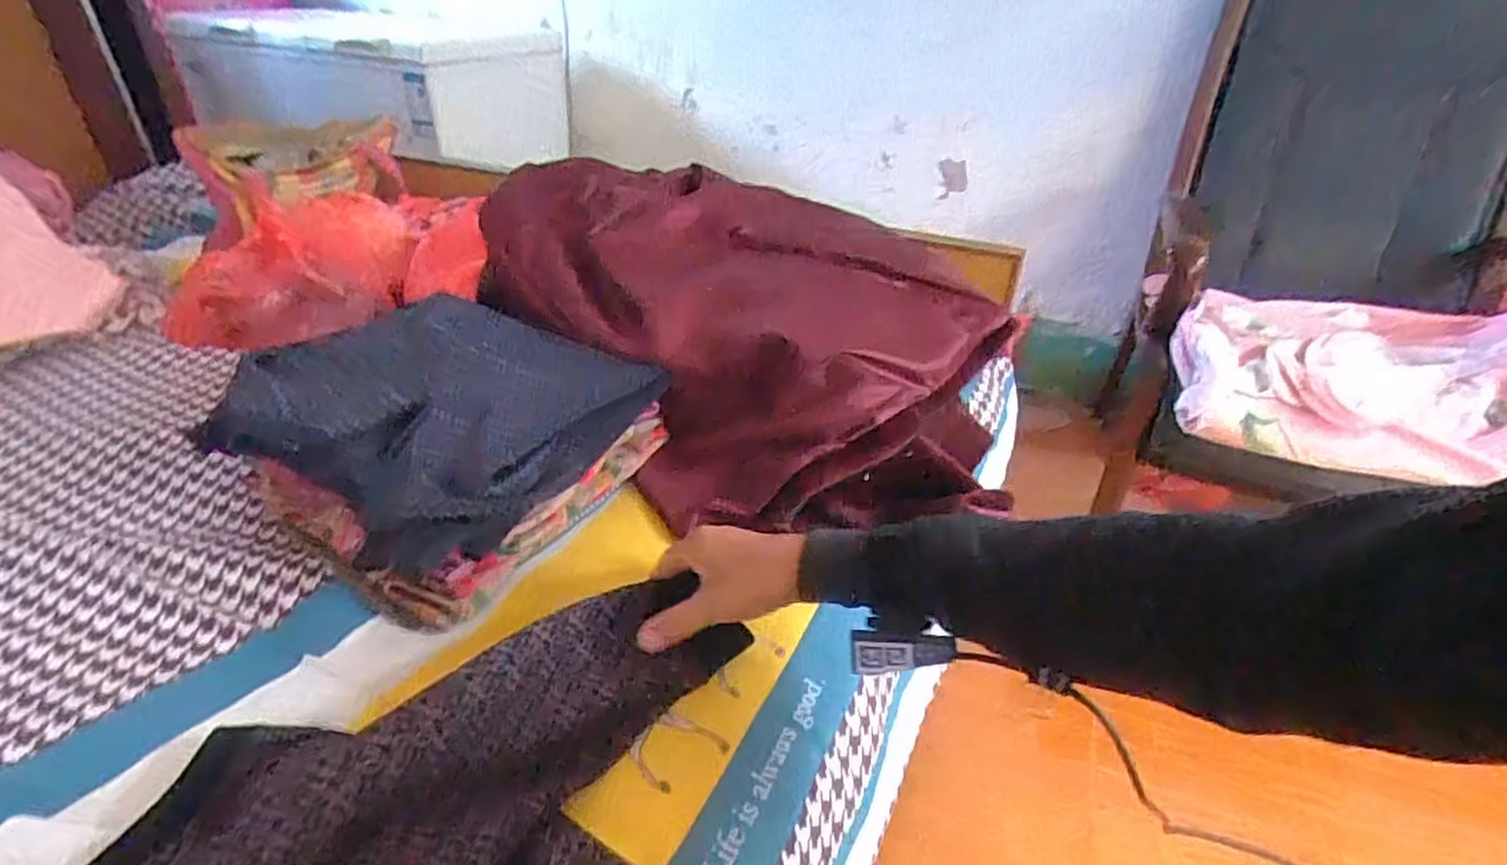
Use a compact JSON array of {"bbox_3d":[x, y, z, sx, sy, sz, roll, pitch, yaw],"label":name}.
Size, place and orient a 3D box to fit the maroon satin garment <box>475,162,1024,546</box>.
[{"bbox_3d":[-0.014,-0.119,0.799,0.600,0.242,0.391,1,32,-2],"label":"maroon satin garment"}]

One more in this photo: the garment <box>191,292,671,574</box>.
[{"bbox_3d":[-0.306,-0.030,0.694,0.348,0.080,0.325,16,35,20],"label":"garment"}]

